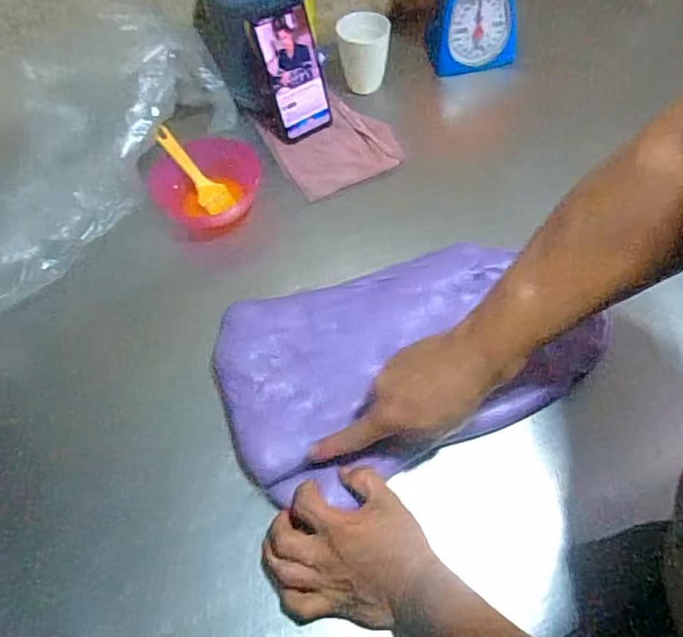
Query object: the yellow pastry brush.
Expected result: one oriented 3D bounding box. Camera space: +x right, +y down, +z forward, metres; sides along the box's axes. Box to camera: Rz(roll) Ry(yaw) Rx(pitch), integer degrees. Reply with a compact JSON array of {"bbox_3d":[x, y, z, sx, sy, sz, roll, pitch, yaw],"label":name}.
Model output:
[{"bbox_3d":[-0.200,-0.197,0.742,0.044,0.009,0.140,-42,92,-19],"label":"yellow pastry brush"}]

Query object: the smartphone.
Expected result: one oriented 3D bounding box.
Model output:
[{"bbox_3d":[-0.063,-0.331,0.767,0.073,0.161,0.012,-26,43,-9],"label":"smartphone"}]

